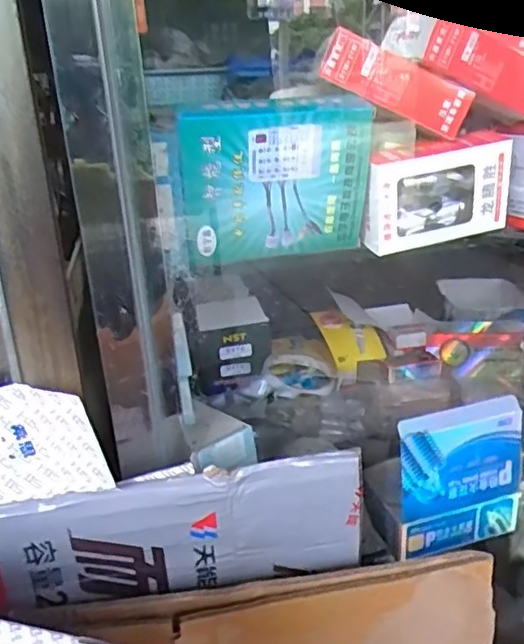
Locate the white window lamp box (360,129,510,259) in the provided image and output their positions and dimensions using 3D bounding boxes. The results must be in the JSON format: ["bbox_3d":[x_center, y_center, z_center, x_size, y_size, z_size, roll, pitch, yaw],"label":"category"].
[{"bbox_3d":[0.133,-0.098,0.465,0.109,0.076,0.028,-8,21,-13],"label":"white window lamp box"}]

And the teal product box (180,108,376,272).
[{"bbox_3d":[0.012,-0.096,0.436,0.134,0.104,0.030,-8,21,-13],"label":"teal product box"}]

